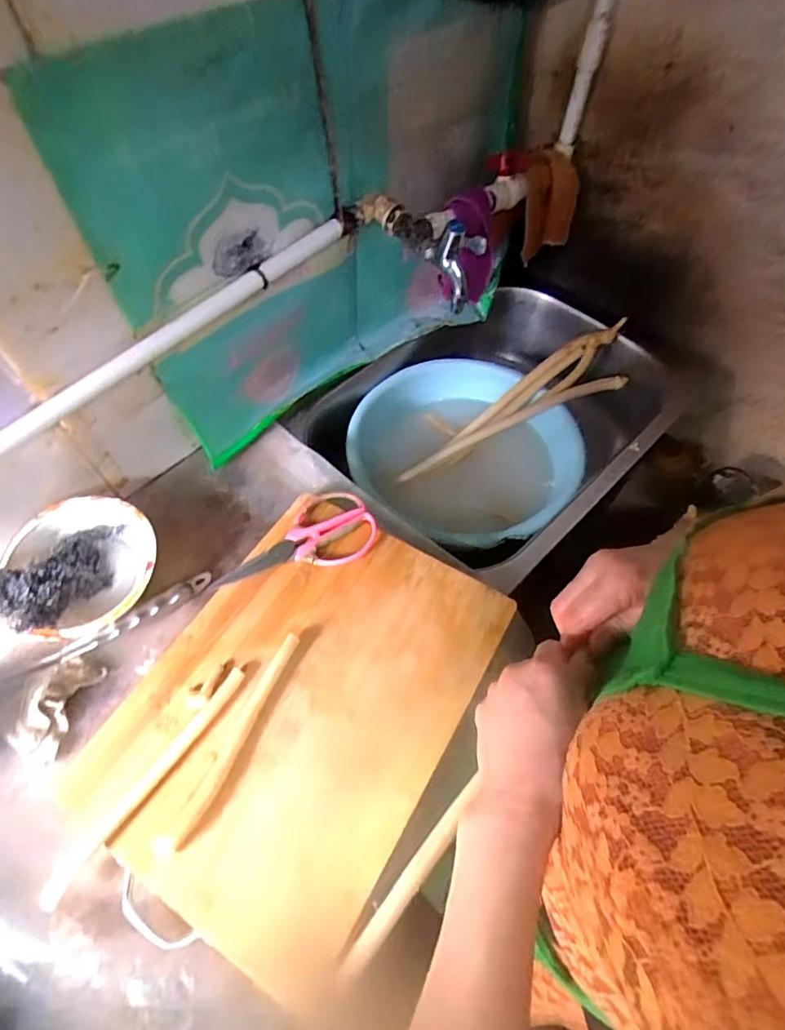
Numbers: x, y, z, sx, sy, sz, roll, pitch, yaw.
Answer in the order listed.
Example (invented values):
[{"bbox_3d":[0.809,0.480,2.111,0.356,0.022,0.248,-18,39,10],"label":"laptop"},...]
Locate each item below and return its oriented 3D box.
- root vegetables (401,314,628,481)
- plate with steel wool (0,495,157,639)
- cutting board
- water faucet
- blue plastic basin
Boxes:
[{"bbox_3d":[0.191,-0.161,0.800,0.418,0.064,0.088,-33,62,-2],"label":"root vegetables"},{"bbox_3d":[-0.328,0.059,0.555,0.147,0.066,0.147,0,57,0],"label":"plate with steel wool"},{"bbox_3d":[-0.084,0.172,0.502,0.276,0.032,0.367,27,61,16],"label":"cutting board"},{"bbox_3d":[0.034,-0.319,0.594,0.158,0.096,0.049,35,62,6],"label":"water faucet"},{"bbox_3d":[0.102,-0.100,0.764,0.320,0.095,0.342,1,57,0],"label":"blue plastic basin"}]

